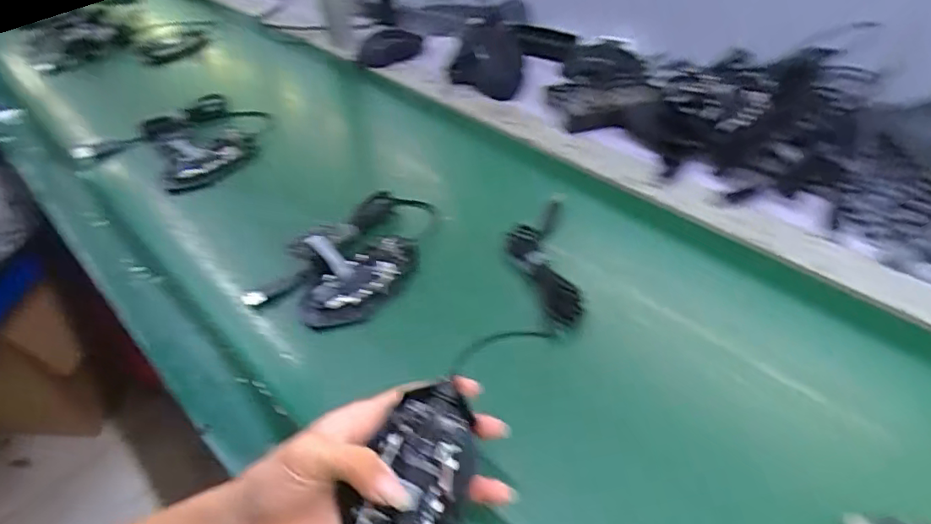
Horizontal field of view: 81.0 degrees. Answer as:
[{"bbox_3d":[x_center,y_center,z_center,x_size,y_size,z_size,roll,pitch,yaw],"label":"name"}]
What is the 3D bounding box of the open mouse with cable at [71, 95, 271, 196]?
[{"bbox_3d":[-0.356,-0.142,0.663,0.227,0.025,0.176,-9,44,-2],"label":"open mouse with cable"}]

